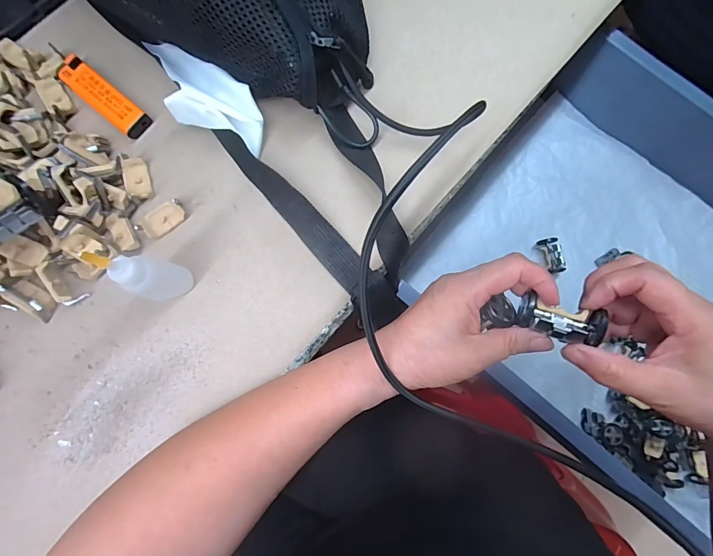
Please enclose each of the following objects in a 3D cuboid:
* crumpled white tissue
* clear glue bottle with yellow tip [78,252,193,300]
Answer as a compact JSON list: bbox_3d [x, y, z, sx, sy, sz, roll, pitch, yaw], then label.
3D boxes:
[{"bbox_3d":[-0.117,-0.138,0.286,0.117,0.034,0.048,33,85,5],"label":"crumpled white tissue"},{"bbox_3d":[-0.136,-0.001,0.244,0.028,0.084,0.027,8,83,2],"label":"clear glue bottle with yellow tip"}]

